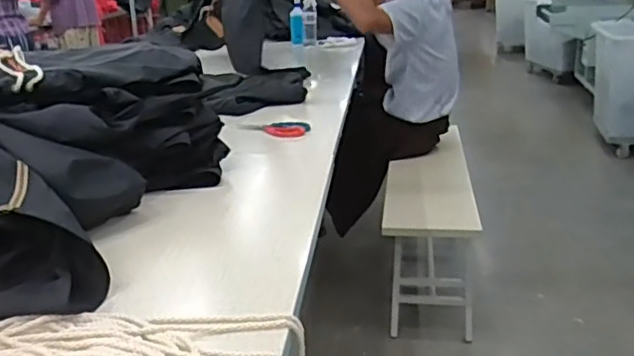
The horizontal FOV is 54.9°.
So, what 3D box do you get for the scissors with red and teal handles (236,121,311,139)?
[{"bbox_3d":[-0.105,-0.116,1.490,0.170,0.030,0.044,0,21,5],"label":"scissors with red and teal handles"}]

